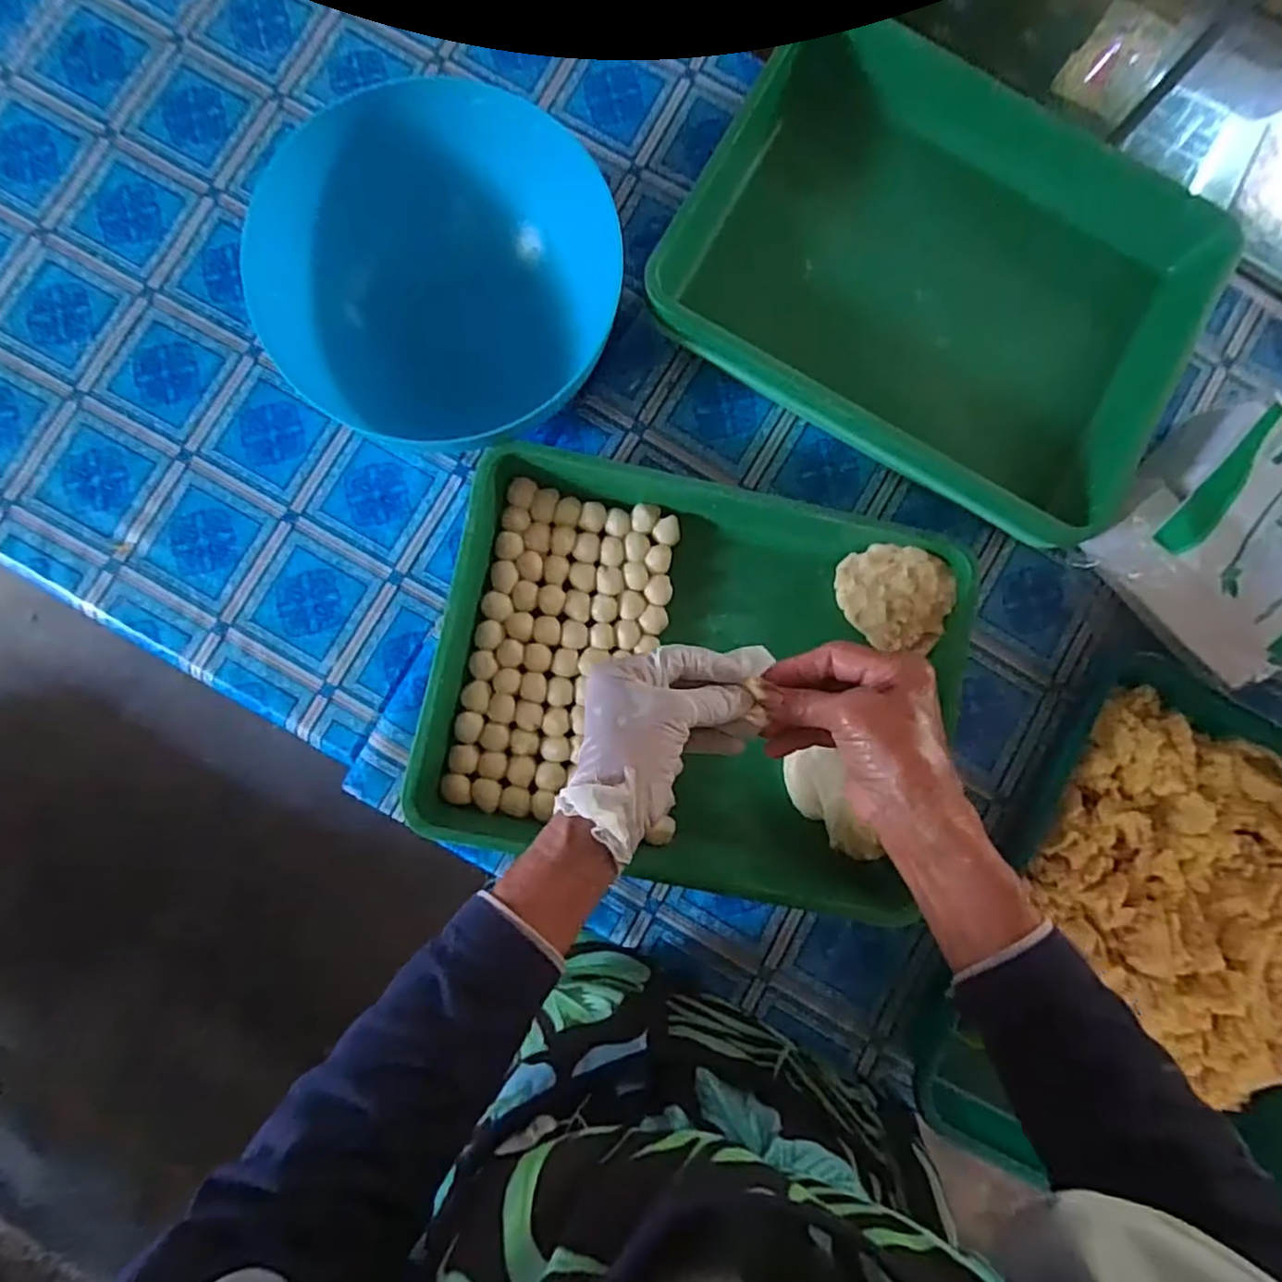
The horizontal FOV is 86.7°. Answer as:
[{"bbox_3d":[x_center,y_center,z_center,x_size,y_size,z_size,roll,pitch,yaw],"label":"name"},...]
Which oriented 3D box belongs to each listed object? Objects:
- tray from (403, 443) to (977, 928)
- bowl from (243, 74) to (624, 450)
[{"bbox_3d":[0.041,0.026,0.480,0.358,0.052,0.285,14,85,-2],"label":"tray"},{"bbox_3d":[-0.136,-0.261,0.487,0.232,0.104,0.209,-3,85,-3],"label":"bowl"}]

